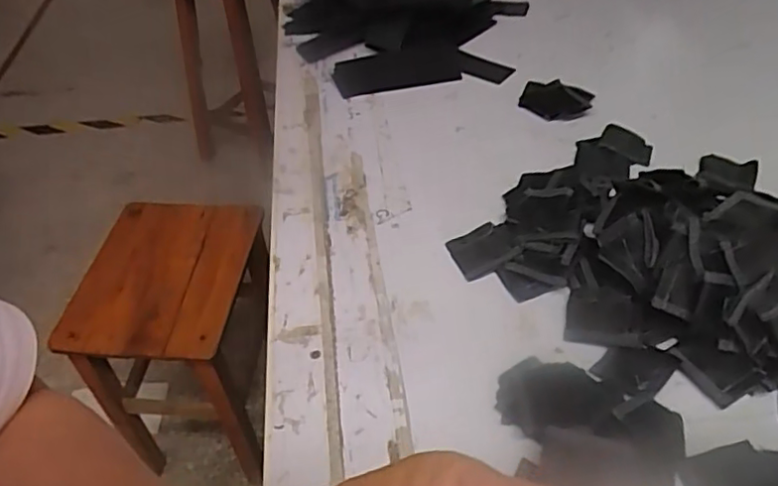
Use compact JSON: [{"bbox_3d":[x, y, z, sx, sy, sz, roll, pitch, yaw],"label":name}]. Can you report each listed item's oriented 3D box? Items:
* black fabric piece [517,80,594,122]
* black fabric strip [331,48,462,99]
[{"bbox_3d":[0.191,-0.165,0.696,0.061,0.009,0.081,-35,53,-29],"label":"black fabric piece"},{"bbox_3d":[0.014,-0.219,0.766,0.164,0.012,0.075,-12,55,-12],"label":"black fabric strip"}]

